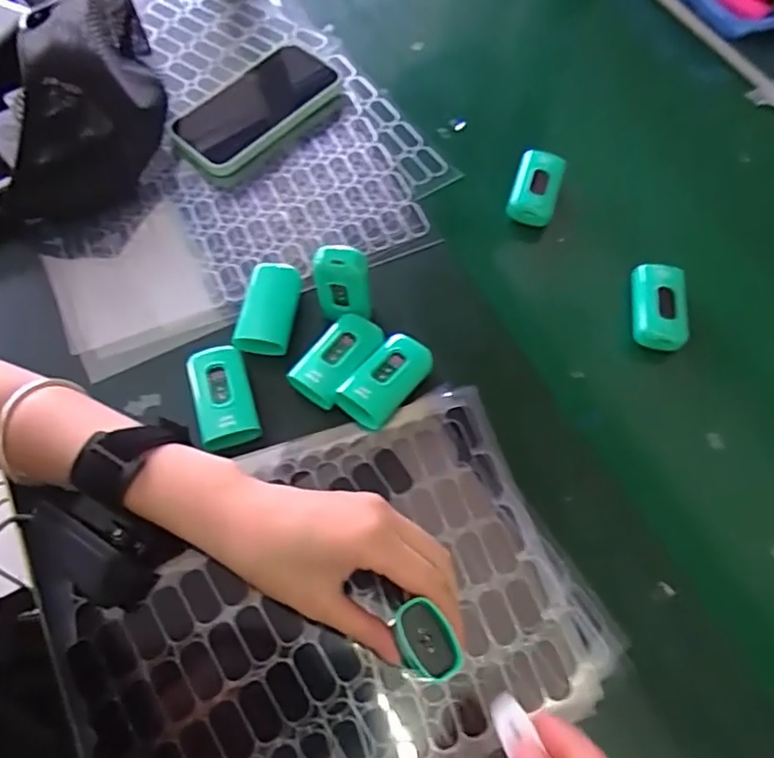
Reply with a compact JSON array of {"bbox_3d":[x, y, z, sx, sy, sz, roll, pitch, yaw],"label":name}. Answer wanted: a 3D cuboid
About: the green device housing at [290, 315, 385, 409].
[{"bbox_3d":[-0.034,-0.014,0.413,0.038,0.020,0.068,33,68,13],"label":"green device housing"}]

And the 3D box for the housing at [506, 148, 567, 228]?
[{"bbox_3d":[0.125,-0.161,0.500,0.038,0.023,0.061,17,65,6],"label":"housing"}]

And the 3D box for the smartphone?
[{"bbox_3d":[-0.114,-0.241,0.525,0.155,0.013,0.087,-42,73,-19],"label":"smartphone"}]

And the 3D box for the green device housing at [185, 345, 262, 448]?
[{"bbox_3d":[-0.109,0.013,0.398,0.038,0.020,0.069,-16,66,-10],"label":"green device housing"}]

